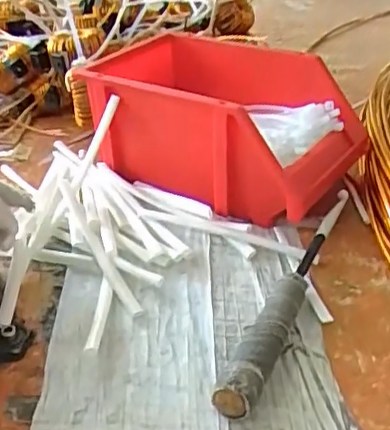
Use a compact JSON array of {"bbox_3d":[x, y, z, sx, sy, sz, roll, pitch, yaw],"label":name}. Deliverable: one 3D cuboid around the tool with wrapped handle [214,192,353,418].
[{"bbox_3d":[0.079,0.052,0.458,0.024,0.029,0.257,13,37,23],"label":"tool with wrapped handle"}]

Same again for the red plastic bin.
[{"bbox_3d":[0.033,-0.102,0.606,0.264,0.112,0.204,16,39,27],"label":"red plastic bin"}]

